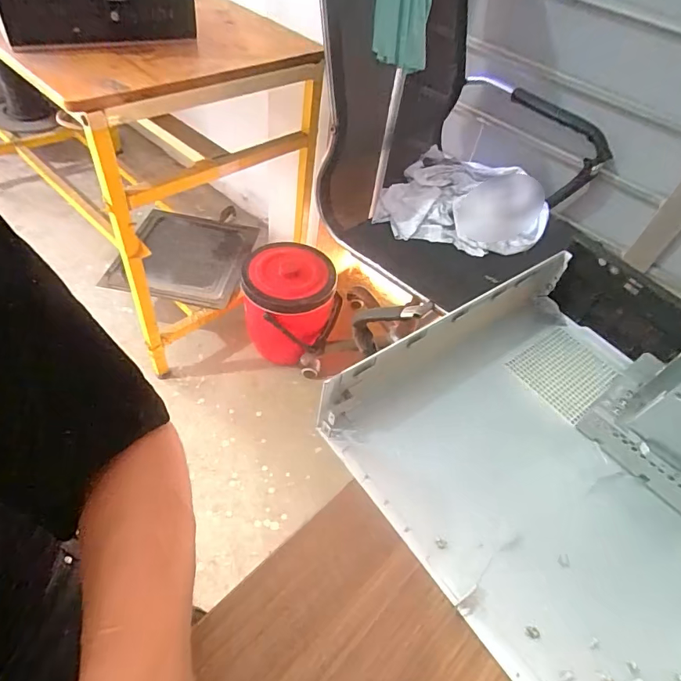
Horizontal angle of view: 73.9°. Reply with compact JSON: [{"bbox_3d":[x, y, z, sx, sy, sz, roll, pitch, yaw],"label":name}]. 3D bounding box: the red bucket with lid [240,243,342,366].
[{"bbox_3d":[-0.138,-0.090,1.262,0.233,0.286,0.233,4,50,-5],"label":"red bucket with lid"}]

